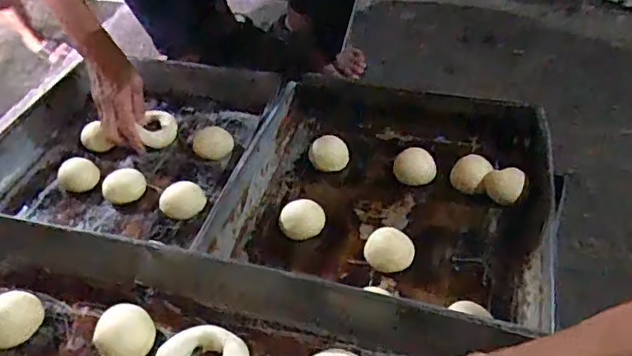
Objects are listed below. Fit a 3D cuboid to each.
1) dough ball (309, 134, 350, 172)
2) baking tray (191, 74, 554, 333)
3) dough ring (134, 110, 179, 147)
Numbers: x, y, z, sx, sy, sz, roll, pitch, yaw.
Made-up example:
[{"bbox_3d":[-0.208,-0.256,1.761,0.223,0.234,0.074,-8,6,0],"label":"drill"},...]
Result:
[{"bbox_3d":[0.020,-0.032,0.829,0.058,0.036,0.045,-8,44,1],"label":"dough ball"},{"bbox_3d":[0.096,0.016,0.768,0.393,0.082,0.351,10,47,18],"label":"baking tray"},{"bbox_3d":[-0.248,-0.079,0.914,0.056,0.021,0.068,-25,47,-17],"label":"dough ring"}]

